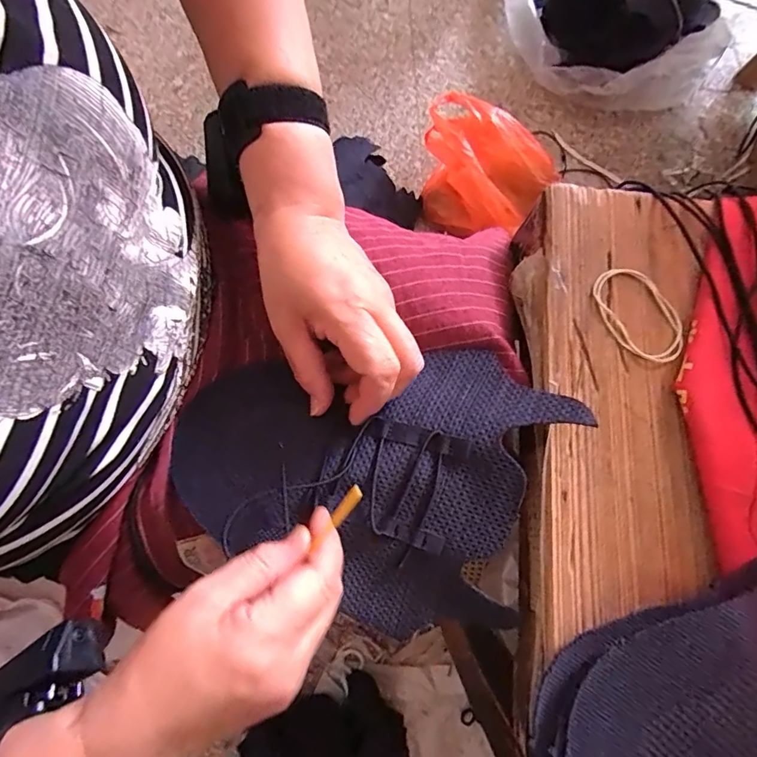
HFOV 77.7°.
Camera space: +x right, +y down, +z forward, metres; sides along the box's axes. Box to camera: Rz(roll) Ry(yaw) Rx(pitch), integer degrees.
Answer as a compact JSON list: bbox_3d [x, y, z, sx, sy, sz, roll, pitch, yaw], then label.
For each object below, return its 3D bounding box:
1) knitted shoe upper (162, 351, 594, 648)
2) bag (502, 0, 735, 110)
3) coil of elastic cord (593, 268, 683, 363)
[{"bbox_3d":[-0.013,0.048,0.306,0.237,0.045,0.178,19,80,5],"label":"knitted shoe upper"},{"bbox_3d":[0.407,-0.630,0.825,0.410,0.113,0.279,20,80,5],"label":"bag"},{"bbox_3d":[0.177,-0.044,0.320,0.047,0.008,0.072,-40,81,-6],"label":"coil of elastic cord"}]

